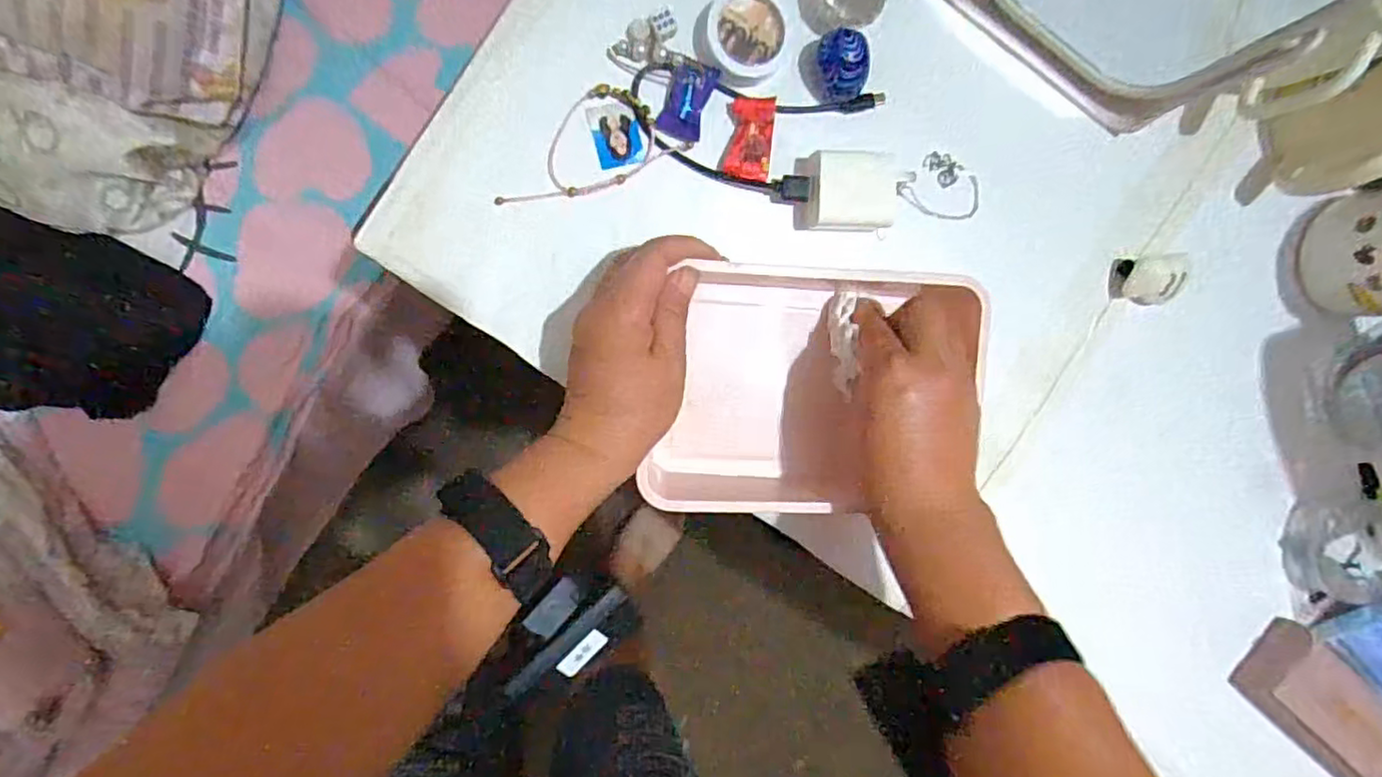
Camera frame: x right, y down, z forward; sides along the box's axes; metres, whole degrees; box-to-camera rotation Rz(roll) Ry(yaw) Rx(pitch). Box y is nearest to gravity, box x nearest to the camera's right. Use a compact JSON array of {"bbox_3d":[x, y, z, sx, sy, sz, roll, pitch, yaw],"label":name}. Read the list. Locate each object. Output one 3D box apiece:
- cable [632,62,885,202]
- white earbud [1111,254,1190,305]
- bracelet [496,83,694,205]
[{"bbox_3d":[0.041,-0.152,0.398,0.151,0.012,0.068,4,93,-8],"label":"cable"},{"bbox_3d":[0.309,-0.073,0.447,0.034,0.027,0.032,-4,94,-8],"label":"white earbud"},{"bbox_3d":[-0.063,-0.143,0.389,0.116,0.008,0.055,-25,97,-6],"label":"bracelet"}]

